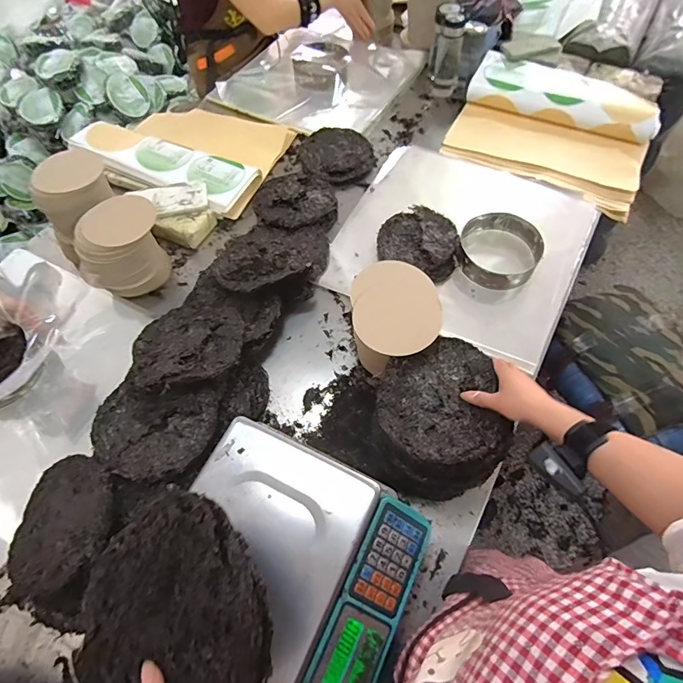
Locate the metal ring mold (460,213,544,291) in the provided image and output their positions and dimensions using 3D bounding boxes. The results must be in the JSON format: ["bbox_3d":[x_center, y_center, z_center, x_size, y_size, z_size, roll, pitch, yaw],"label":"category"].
[{"bbox_3d":[0.341,-0.198,0.914,0.178,0.063,0.168,-1,61,2],"label":"metal ring mold"}]

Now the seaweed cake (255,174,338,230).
[{"bbox_3d":[-0.110,-0.345,1.001,0.192,0.034,0.161,-16,61,-6],"label":"seaweed cake"}]

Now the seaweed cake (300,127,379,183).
[{"bbox_3d":[-0.010,-0.500,1.111,0.195,0.036,0.186,-3,61,1],"label":"seaweed cake"}]

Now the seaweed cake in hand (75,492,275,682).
[{"bbox_3d":[-0.151,0.234,0.374,0.181,0.023,0.171,-5,75,17],"label":"seaweed cake in hand"}]

